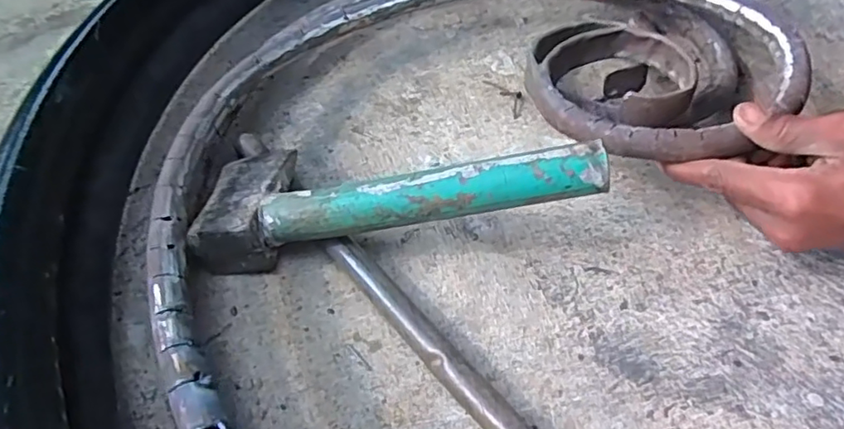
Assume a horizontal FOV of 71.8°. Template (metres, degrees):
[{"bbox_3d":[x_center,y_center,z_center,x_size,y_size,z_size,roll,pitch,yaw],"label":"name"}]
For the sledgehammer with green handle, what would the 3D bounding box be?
[{"bbox_3d":[-0.018,-0.021,0.384,0.255,0.082,0.094,-2,49,2],"label":"sledgehammer with green handle"}]

